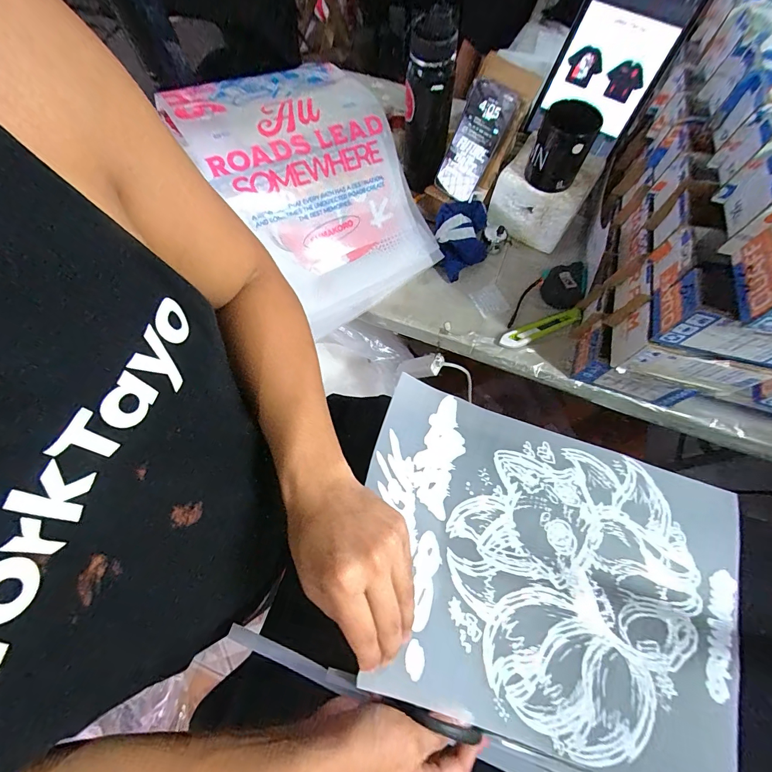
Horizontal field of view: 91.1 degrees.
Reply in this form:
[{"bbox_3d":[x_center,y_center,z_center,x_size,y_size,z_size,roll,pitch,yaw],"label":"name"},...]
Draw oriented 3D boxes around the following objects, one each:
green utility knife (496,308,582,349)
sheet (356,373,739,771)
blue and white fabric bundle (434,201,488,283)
[{"bbox_3d":[0.263,-0.098,0.637,0.161,0.010,0.032,-22,71,-9],"label":"green utility knife"},{"bbox_3d":[0.159,0.173,0.357,0.388,0.086,0.292,19,70,6],"label":"sheet"},{"bbox_3d":[0.133,-0.261,0.674,0.098,0.067,0.133,10,69,3],"label":"blue and white fabric bundle"}]

